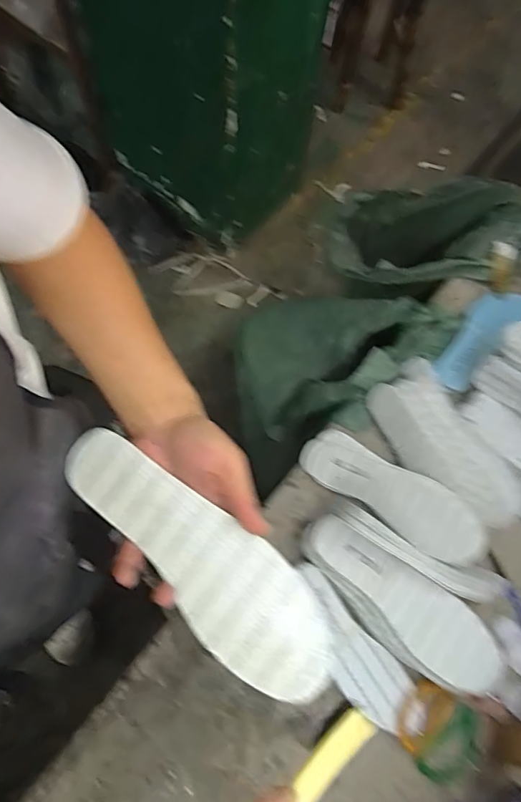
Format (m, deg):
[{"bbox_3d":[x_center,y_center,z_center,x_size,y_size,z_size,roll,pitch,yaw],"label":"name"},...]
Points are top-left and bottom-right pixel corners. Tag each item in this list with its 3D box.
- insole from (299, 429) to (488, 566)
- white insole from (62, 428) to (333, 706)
[{"bbox_3d":[0.188,0.131,0.696,0.270,0.019,0.090,32,99,17],"label":"insole"},{"bbox_3d":[-0.050,0.111,0.357,0.243,0.025,0.074,40,71,12],"label":"white insole"}]

